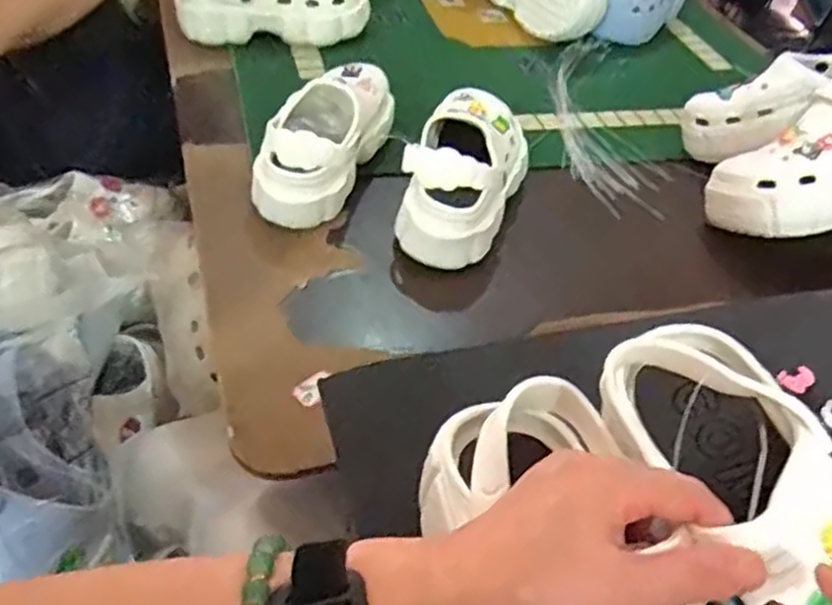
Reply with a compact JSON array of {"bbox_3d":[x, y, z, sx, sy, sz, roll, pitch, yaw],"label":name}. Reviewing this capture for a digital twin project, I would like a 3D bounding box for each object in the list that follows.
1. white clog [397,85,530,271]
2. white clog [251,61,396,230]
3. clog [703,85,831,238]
[{"bbox_3d":[0.059,-0.150,0.794,0.105,0.099,0.235,18,44,11],"label":"white clog"},{"bbox_3d":[-0.097,-0.186,0.807,0.097,0.093,0.224,15,44,8],"label":"white clog"},{"bbox_3d":[0.456,-0.148,0.801,0.233,0.125,0.125,-6,45,-14],"label":"clog"}]

